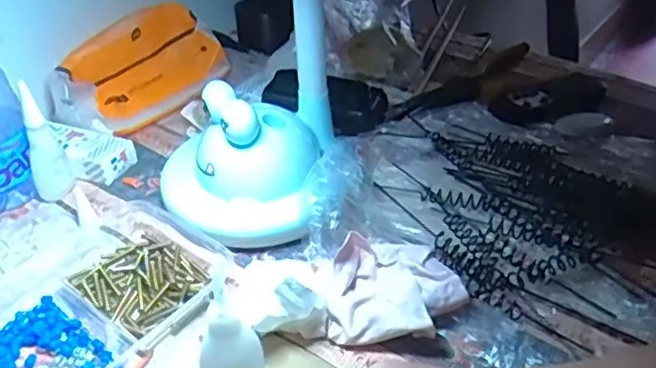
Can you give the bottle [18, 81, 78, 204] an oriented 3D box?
[{"bbox_3d":[-0.220,-0.031,0.491,0.028,0.095,0.021,-14,40,-16],"label":"bottle"}]

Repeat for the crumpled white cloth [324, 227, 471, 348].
[{"bbox_3d":[0.040,0.066,0.400,0.082,0.028,0.070,-1,38,0],"label":"crumpled white cloth"}]

